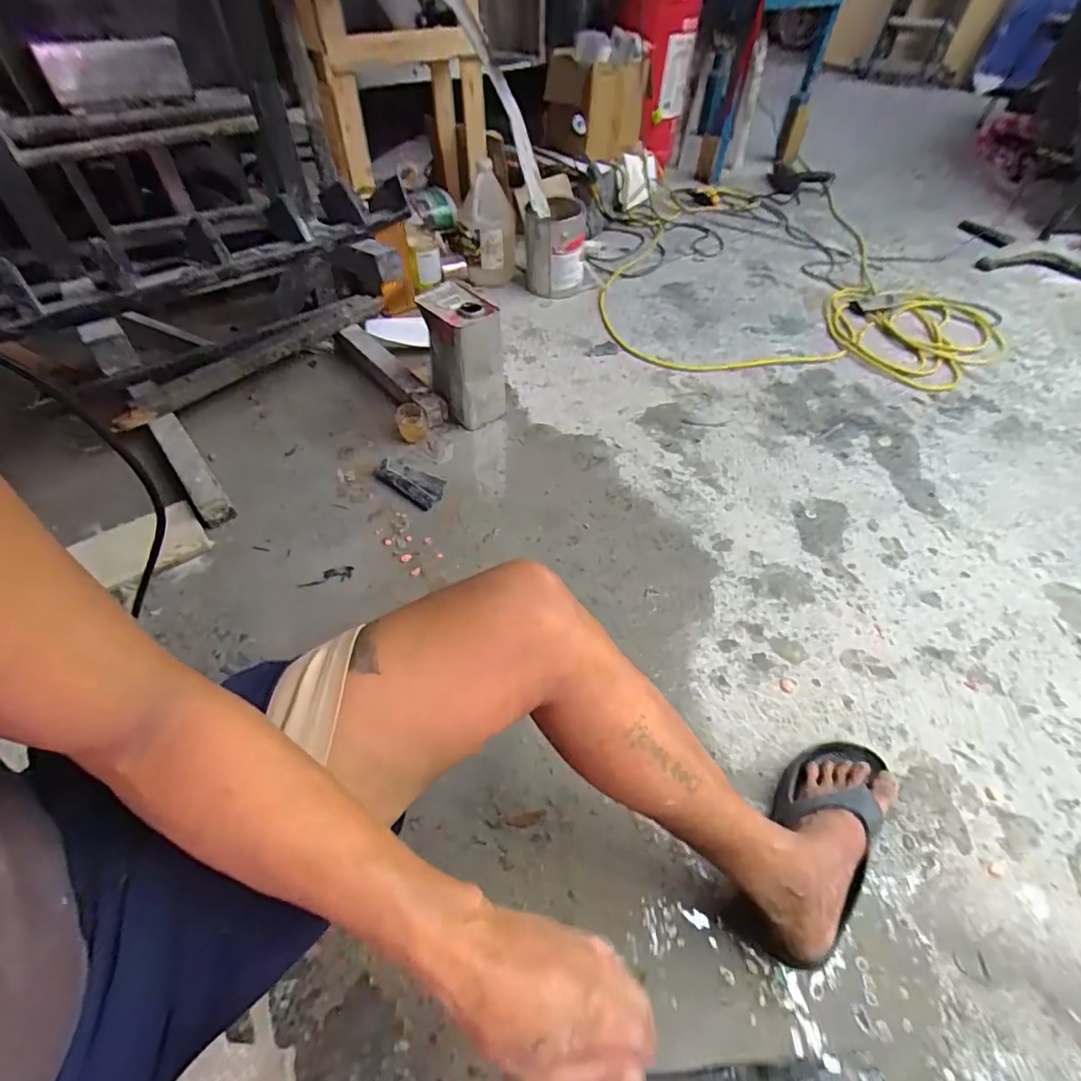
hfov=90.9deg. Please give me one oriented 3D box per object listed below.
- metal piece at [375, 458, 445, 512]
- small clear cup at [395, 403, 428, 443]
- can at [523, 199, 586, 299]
[{"bbox_3d":[-0.251,-0.115,1.013,0.157,0.028,0.063,33,58,22],"label":"metal piece"},{"bbox_3d":[-0.263,-0.236,1.096,0.062,0.048,0.080,-12,53,-11],"label":"small clear cup"},{"bbox_3d":[0.039,-0.817,1.472,0.158,0.225,0.158,0,51,-2],"label":"can"}]

